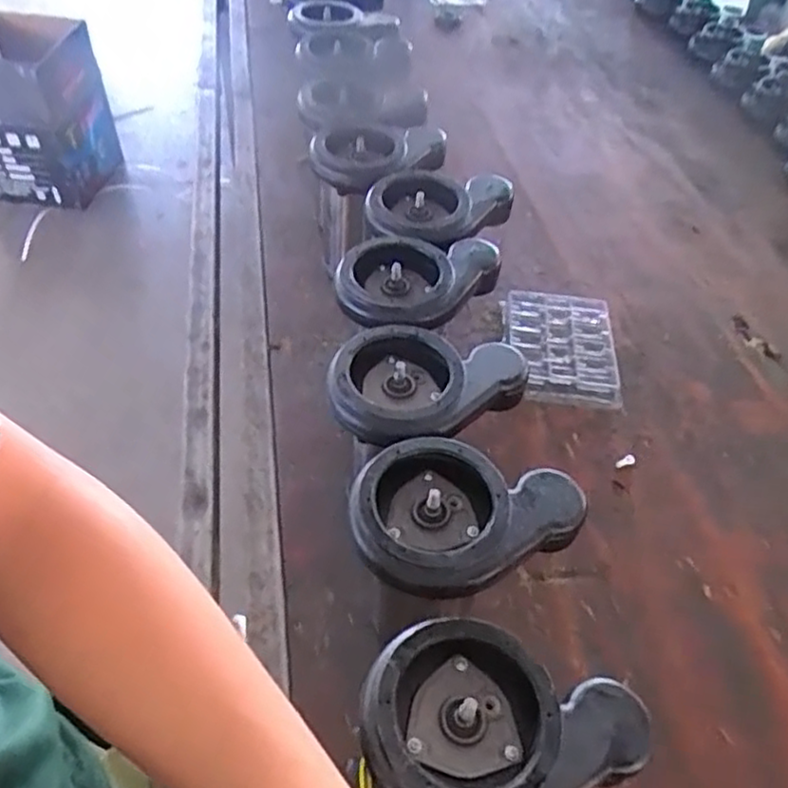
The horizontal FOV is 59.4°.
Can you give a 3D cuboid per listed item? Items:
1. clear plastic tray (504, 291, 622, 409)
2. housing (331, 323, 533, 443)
[{"bbox_3d":[0.208,-0.061,0.865,0.138,0.037,0.172,7,48,-1],"label":"clear plastic tray"},{"bbox_3d":[0.028,-0.004,0.582,0.161,0.034,0.115,5,48,0],"label":"housing"}]

